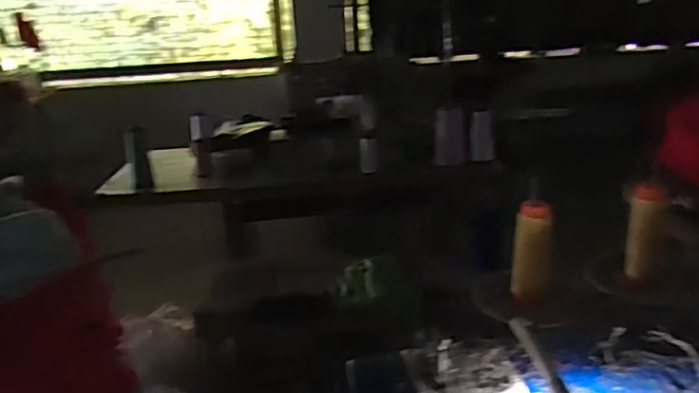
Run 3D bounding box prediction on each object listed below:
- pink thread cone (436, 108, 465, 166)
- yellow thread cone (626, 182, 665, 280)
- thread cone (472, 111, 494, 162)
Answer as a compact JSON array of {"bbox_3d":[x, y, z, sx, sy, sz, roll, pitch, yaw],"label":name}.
[{"bbox_3d":[0.313,-0.191,1.871,0.089,0.167,0.078,0,19,9],"label":"pink thread cone"},{"bbox_3d":[0.334,0.039,0.684,0.034,0.110,0.030,5,20,23],"label":"yellow thread cone"},{"bbox_3d":[0.405,-0.185,1.822,0.066,0.135,0.058,0,19,9],"label":"thread cone"}]

